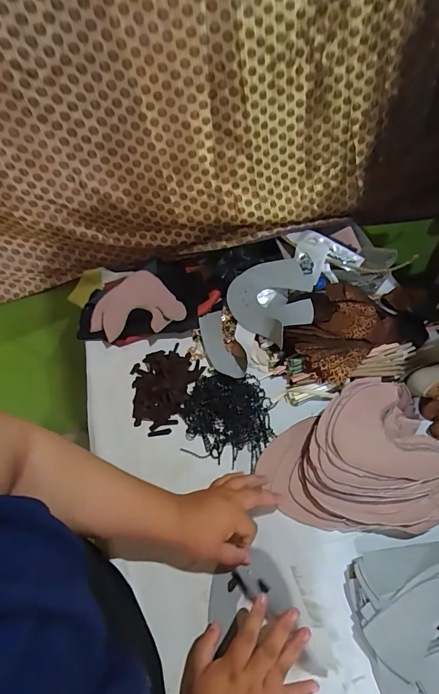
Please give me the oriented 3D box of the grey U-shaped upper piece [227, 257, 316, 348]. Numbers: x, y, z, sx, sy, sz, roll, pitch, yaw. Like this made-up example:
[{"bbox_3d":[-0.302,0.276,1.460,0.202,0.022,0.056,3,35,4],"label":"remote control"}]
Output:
[{"bbox_3d":[0.101,-0.093,0.763,0.164,0.071,0.201,3,55,8],"label":"grey U-shaped upper piece"}]

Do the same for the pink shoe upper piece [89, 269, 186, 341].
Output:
[{"bbox_3d":[-0.169,-0.075,0.798,0.158,0.040,0.170,-2,54,3],"label":"pink shoe upper piece"}]

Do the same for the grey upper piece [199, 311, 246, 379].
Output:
[{"bbox_3d":[-0.001,0.001,0.740,0.054,0.024,0.162,-16,54,-6],"label":"grey upper piece"}]

